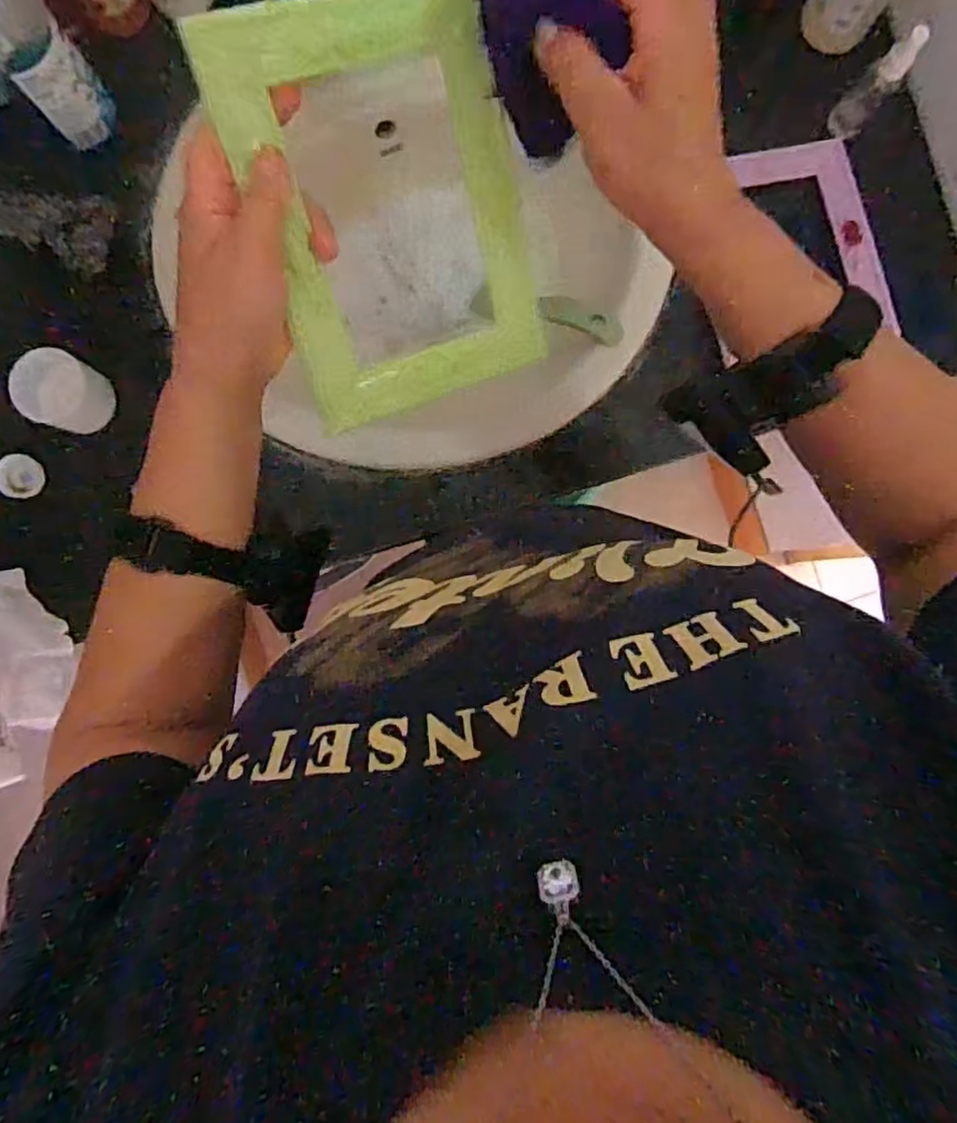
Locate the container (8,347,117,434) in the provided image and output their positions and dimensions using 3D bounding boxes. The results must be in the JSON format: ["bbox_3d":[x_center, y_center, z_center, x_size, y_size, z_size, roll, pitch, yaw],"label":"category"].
[{"bbox_3d":[-0.365,-0.148,0.588,0.063,0.045,0.061,0,88,-1],"label":"container"}]

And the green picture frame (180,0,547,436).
[{"bbox_3d":[-0.045,-0.192,0.376,0.154,0.013,0.203,-24,122,-16],"label":"green picture frame"}]

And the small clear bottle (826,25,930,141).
[{"bbox_3d":[0.351,-0.423,0.587,0.029,0.113,0.021,37,88,0],"label":"small clear bottle"}]

